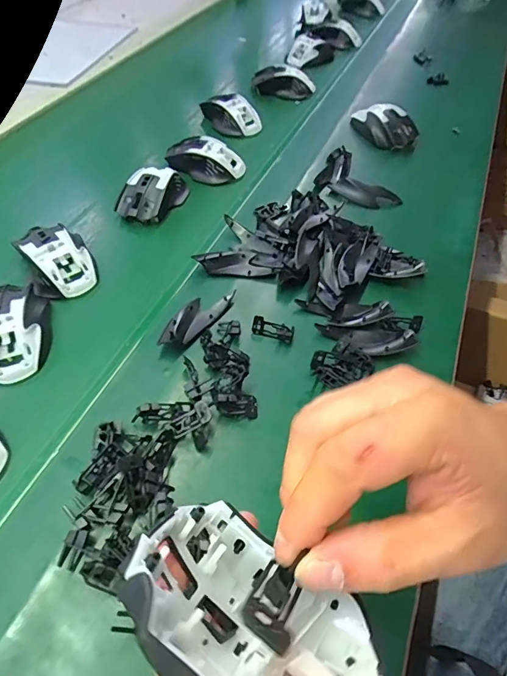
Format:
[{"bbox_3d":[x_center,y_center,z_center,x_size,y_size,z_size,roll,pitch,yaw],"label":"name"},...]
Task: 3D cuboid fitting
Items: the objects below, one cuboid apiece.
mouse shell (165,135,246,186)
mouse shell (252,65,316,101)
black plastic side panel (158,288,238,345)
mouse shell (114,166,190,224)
[{"bbox_3d":[-0.067,-0.255,0.605,0.107,0.040,0.050,13,53,7],"label":"mouse shell"},{"bbox_3d":[0.055,-0.457,0.766,0.108,0.045,0.053,6,54,-1],"label":"mouse shell"},{"bbox_3d":[-0.060,-0.024,0.439,0.035,0.021,0.099,33,57,17],"label":"black plastic side panel"},{"bbox_3d":[-0.133,-0.192,0.555,0.061,0.039,0.100,21,54,13],"label":"mouse shell"}]

